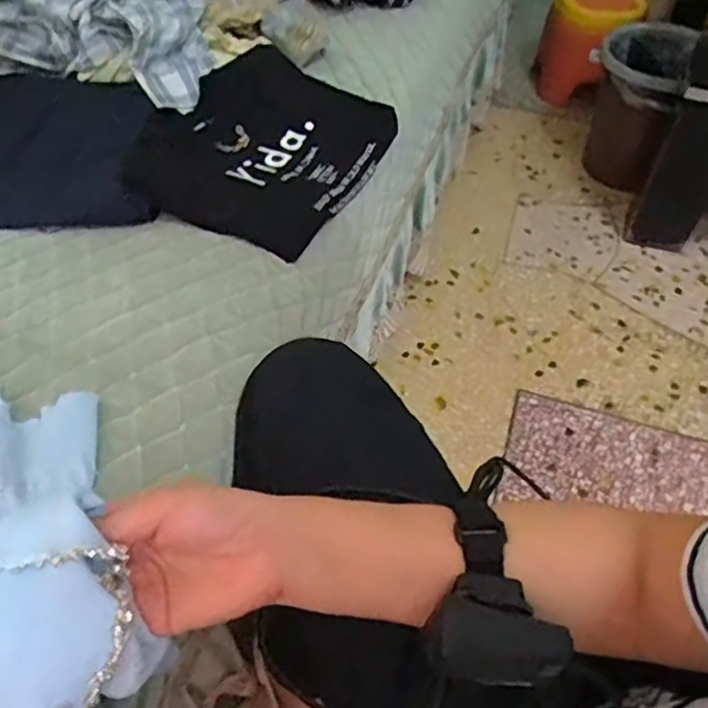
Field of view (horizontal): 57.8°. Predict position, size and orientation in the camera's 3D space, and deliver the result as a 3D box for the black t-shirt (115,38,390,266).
[{"bbox_3d":[-0.115,-0.270,0.818,0.269,0.045,0.321,25,54,18],"label":"black t-shirt"}]

